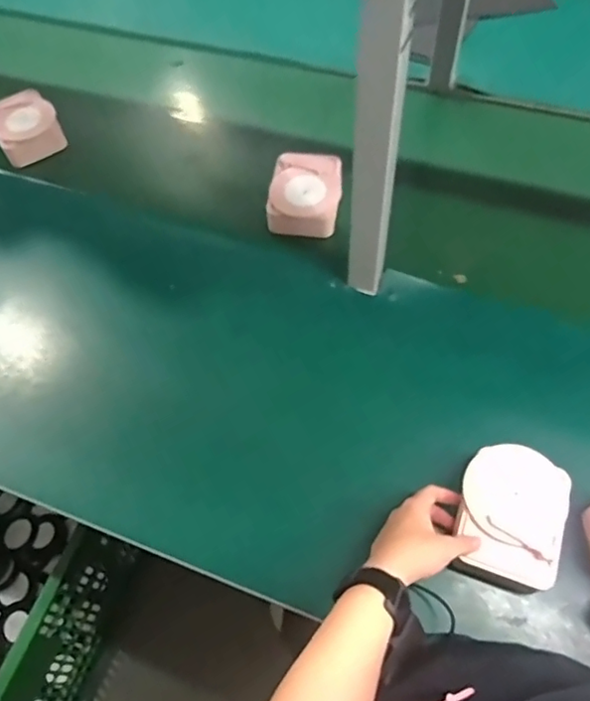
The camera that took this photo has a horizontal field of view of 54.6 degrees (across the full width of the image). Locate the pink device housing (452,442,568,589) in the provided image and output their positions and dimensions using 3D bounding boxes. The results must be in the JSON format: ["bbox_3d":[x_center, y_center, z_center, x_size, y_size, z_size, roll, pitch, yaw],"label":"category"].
[{"bbox_3d":[0.220,0.169,0.590,0.099,0.027,0.138,16,63,13],"label":"pink device housing"}]

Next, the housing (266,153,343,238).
[{"bbox_3d":[0.014,-0.227,0.833,0.100,0.054,0.114,8,61,9],"label":"housing"}]

